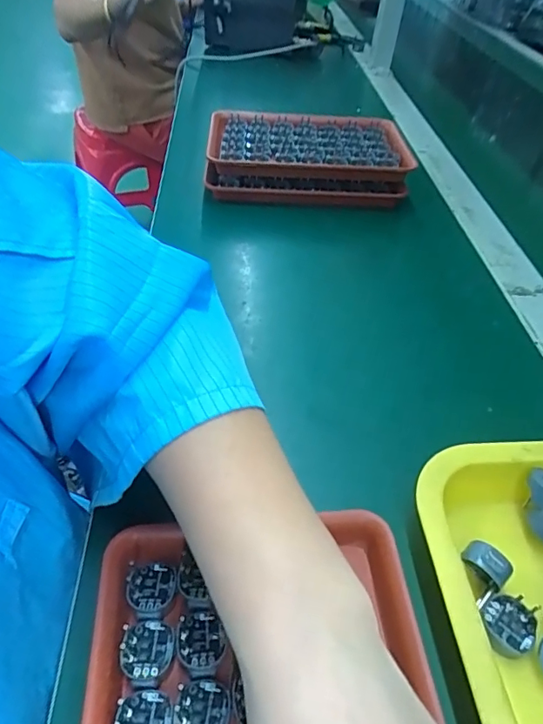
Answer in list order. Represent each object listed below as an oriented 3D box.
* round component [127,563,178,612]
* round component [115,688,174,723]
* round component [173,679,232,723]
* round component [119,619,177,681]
[{"bbox_3d":[-0.063,0.118,0.266,0.024,0.006,0.024,2,41,-2],"label":"round component"},{"bbox_3d":[-0.057,0.161,0.225,0.025,0.004,0.026,3,44,-3],"label":"round component"},{"bbox_3d":[-0.032,0.159,0.228,0.024,0.004,0.028,10,44,5],"label":"round component"},{"bbox_3d":[-0.061,0.140,0.246,0.026,0.006,0.026,3,44,-3],"label":"round component"}]

